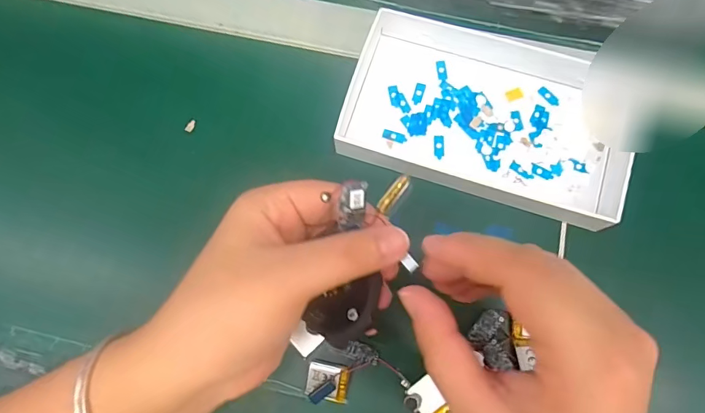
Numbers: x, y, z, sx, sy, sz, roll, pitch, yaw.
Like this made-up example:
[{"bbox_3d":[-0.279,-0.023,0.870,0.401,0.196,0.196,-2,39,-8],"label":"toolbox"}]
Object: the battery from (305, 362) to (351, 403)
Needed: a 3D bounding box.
[{"bbox_3d":[-0.014,0.100,0.252,0.023,0.007,0.019,10,75,3],"label":"battery"}]

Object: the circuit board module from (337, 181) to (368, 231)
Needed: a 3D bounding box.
[{"bbox_3d":[0.001,-0.001,0.191,0.011,0.004,0.021,-1,116,-15],"label":"circuit board module"}]

